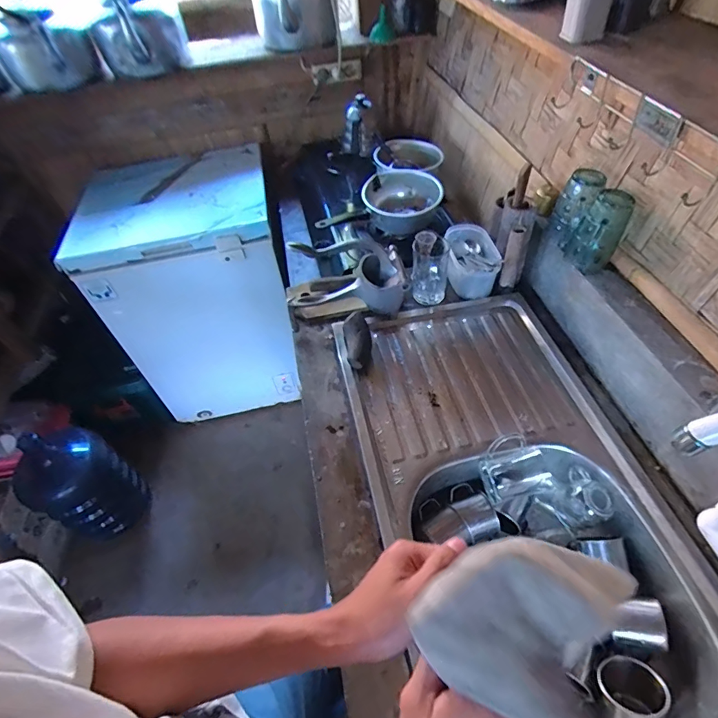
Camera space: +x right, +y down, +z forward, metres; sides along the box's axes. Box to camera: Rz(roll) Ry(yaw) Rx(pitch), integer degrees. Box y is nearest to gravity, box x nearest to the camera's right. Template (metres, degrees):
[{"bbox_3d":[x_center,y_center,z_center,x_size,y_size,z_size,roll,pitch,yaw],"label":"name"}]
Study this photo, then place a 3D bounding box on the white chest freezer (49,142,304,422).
[{"bbox_3d":[-0.573,-0.274,1.662,0.587,0.796,0.577,-11,49,-3],"label":"white chest freezer"}]

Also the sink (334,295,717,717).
[{"bbox_3d":[0.230,0.196,0.686,0.405,0.123,0.747,-11,49,-4],"label":"sink"}]

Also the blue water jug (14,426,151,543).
[{"bbox_3d":[-0.929,0.408,1.443,0.293,0.430,0.266,24,56,24],"label":"blue water jug"}]

